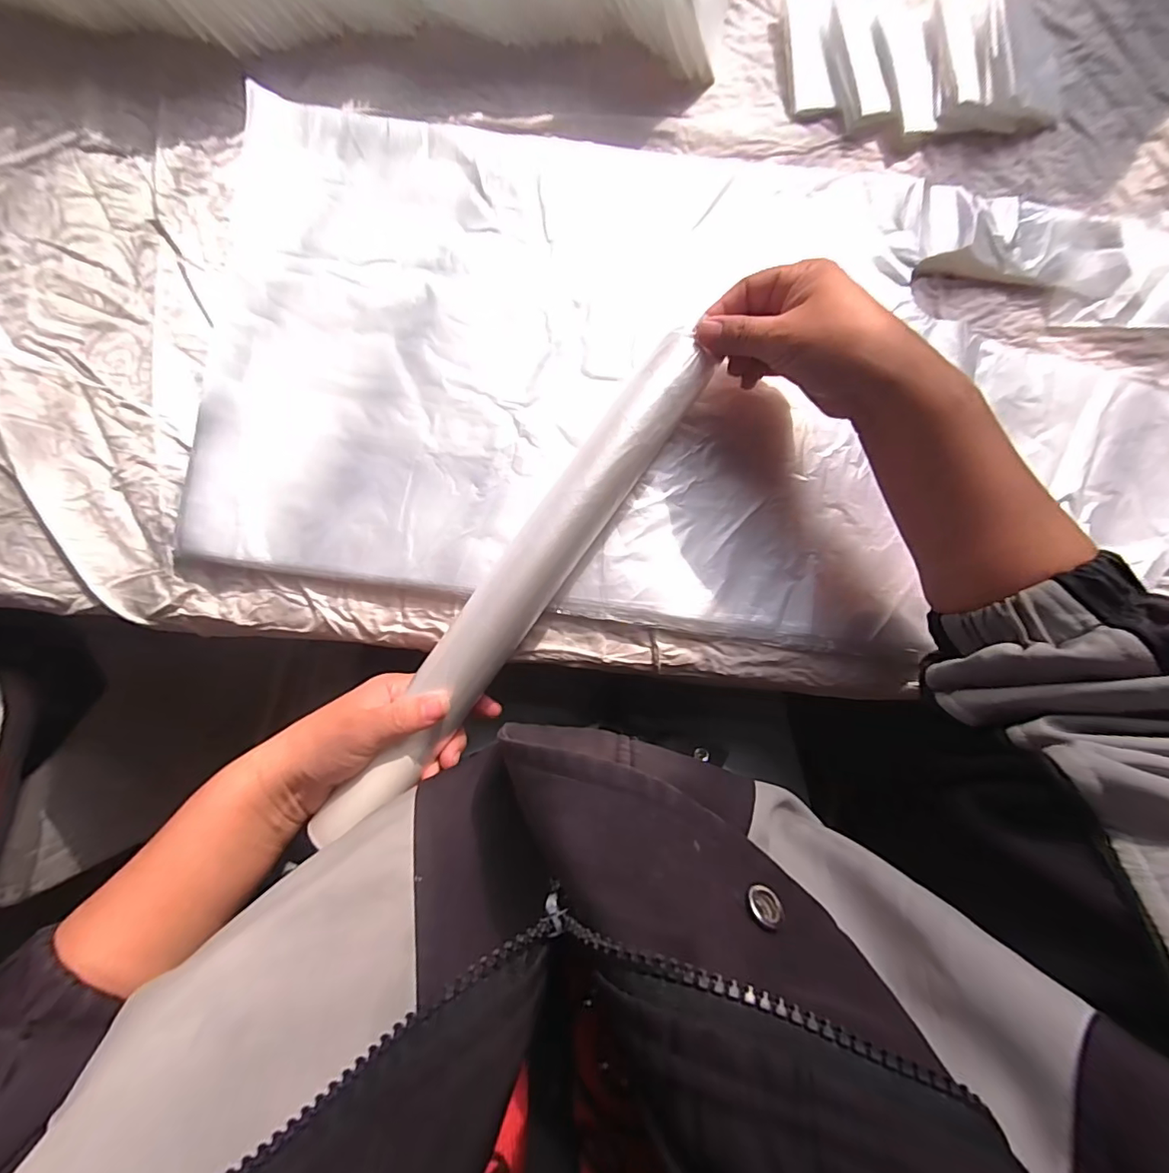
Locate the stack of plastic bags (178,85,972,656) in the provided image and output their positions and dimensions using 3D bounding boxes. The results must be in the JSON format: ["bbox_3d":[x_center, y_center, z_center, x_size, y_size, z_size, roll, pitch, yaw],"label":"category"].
[{"bbox_3d":[-0.004,-0.141,0.331,0.458,0.009,0.311,8,86,0],"label":"stack of plastic bags"}]

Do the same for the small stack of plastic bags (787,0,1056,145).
[{"bbox_3d":[0.230,-0.358,0.341,0.178,0.026,0.096,4,86,0],"label":"small stack of plastic bags"}]

